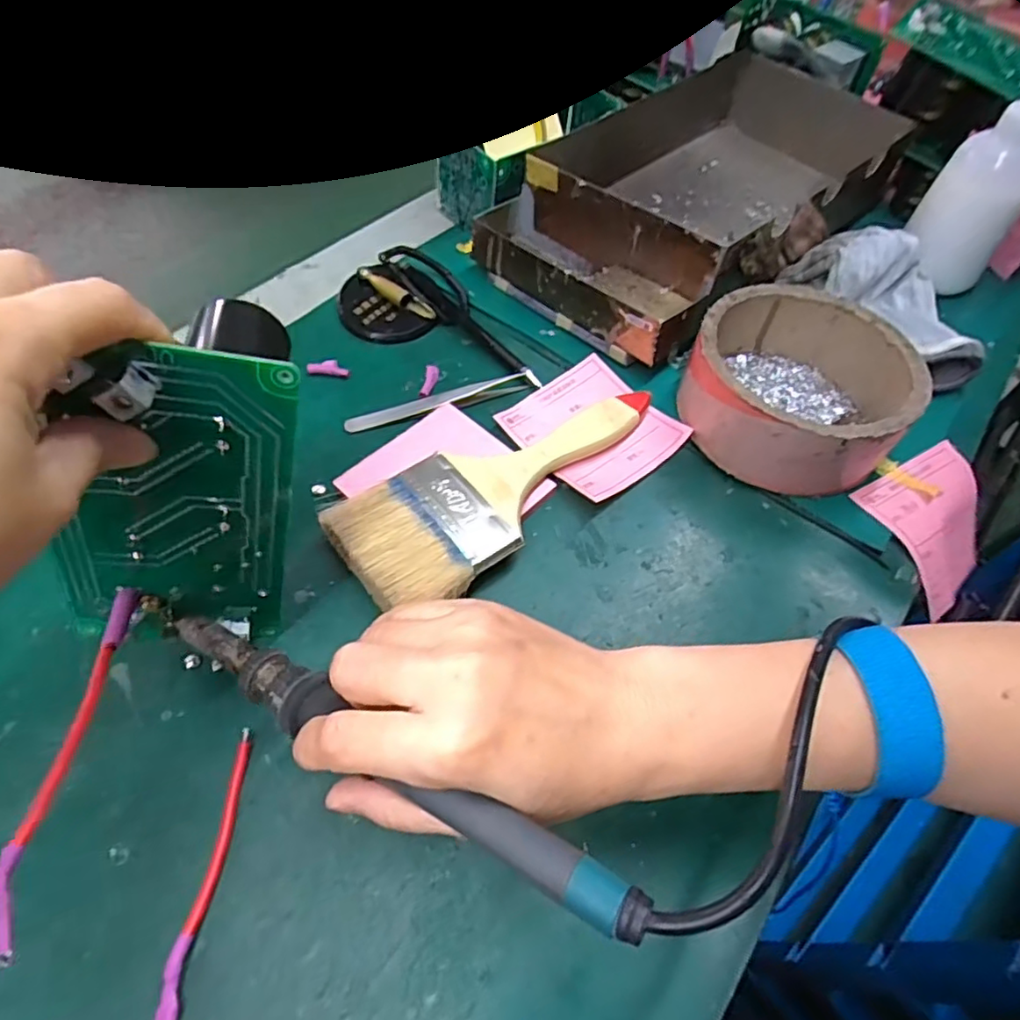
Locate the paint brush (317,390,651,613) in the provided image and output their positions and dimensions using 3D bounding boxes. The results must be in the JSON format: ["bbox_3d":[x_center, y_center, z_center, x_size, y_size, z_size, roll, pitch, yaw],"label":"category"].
[{"bbox_3d":[0.002,-0.015,0.325,0.191,0.025,0.069,-33,63,-22],"label":"paint brush"}]

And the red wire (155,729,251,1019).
[{"bbox_3d":[-0.113,0.134,0.230,0.007,0.007,0.099,3,56,0],"label":"red wire"}]

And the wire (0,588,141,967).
[{"bbox_3d":[-0.142,0.074,0.200,0.008,0.008,0.122,-6,41,-6],"label":"wire"}]

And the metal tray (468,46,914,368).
[{"bbox_3d":[0.142,-0.242,0.461,0.175,0.062,0.328,38,63,21],"label":"metal tray"}]

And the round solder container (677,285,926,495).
[{"bbox_3d":[0.164,-0.072,0.355,0.116,0.051,0.119,1,56,-2],"label":"round solder container"}]

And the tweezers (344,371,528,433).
[{"bbox_3d":[-0.042,-0.066,0.368,0.111,0.005,0.018,-18,59,-14],"label":"tweezers"}]

